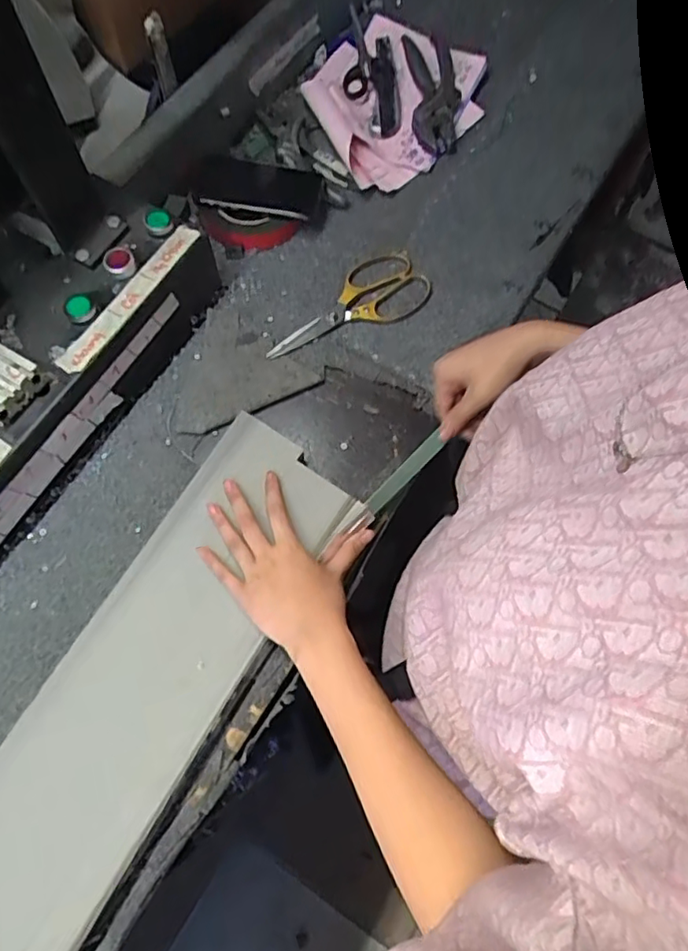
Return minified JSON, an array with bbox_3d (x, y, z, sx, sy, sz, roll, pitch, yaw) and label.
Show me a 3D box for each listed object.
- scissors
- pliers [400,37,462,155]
[{"bbox_3d":[0.003,-0.182,0.664,0.193,0.008,0.086,-34,72,-13],"label":"scissors"},{"bbox_3d":[0.113,-0.490,0.762,0.059,0.025,0.171,-5,69,-1],"label":"pliers"}]

